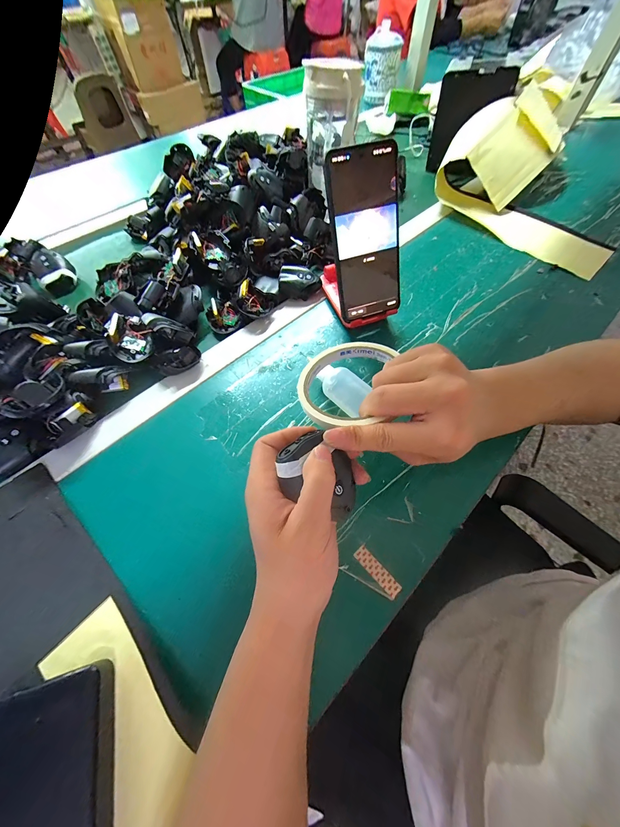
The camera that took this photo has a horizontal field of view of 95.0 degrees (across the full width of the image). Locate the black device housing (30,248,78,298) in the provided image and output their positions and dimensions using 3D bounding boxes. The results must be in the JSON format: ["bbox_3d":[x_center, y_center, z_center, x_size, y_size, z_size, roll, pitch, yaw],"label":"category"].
[{"bbox_3d":[-0.400,-0.220,0.448,0.052,0.047,0.057,-33,65,-16],"label":"black device housing"}]

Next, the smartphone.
[{"bbox_3d":[0.063,-0.190,0.315,0.075,0.159,0.014,-18,32,-9],"label":"smartphone"}]

